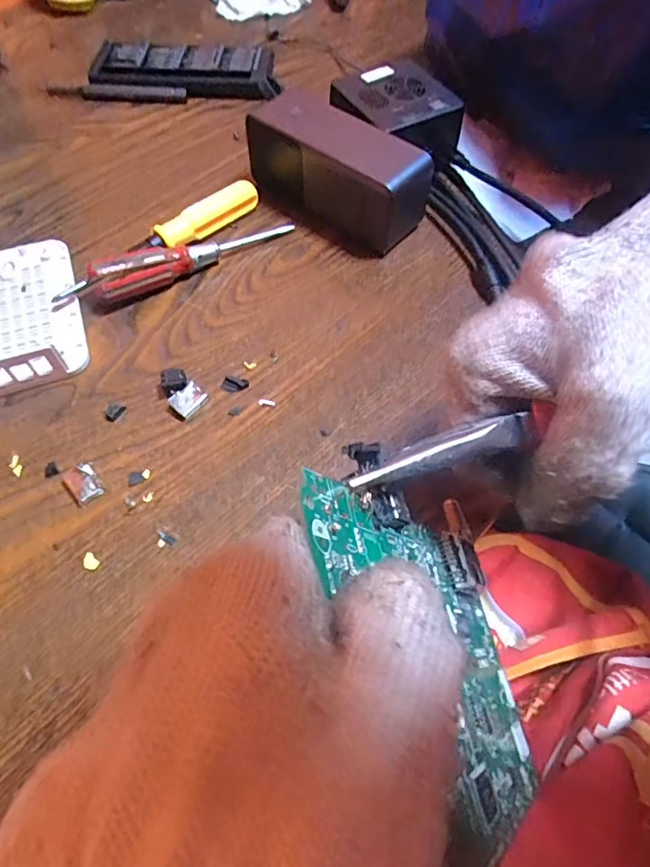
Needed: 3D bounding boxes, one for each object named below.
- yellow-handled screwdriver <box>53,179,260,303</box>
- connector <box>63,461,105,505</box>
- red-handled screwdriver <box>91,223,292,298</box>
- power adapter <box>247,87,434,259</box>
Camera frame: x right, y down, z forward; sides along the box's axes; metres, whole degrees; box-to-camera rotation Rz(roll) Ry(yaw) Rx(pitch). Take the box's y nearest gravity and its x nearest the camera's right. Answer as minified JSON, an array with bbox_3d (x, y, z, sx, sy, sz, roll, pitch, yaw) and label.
[{"bbox_3d":[-0.114,-0.135,0.369,0.158,0.021,0.027,-39,68,-22],"label":"yellow-handled screwdriver"},{"bbox_3d":[-0.127,0.025,0.281,0.015,0.005,0.023,-36,67,-21],"label":"connector"},{"bbox_3d":[-0.085,-0.119,0.356,0.140,0.025,0.023,-26,64,-17],"label":"red-handled screwdriver"},{"bbox_3d":[0.009,-0.189,0.386,0.134,0.060,0.061,28,62,13],"label":"power adapter"}]

